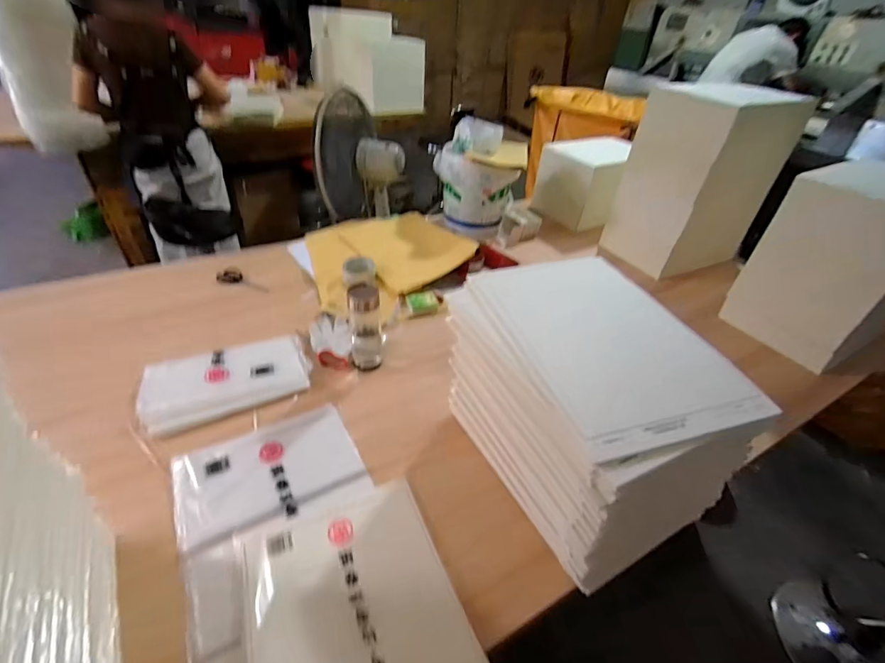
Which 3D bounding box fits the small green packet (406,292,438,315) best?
[{"bbox_3d":[-0.053,-0.079,1.117,0.072,0.023,0.073,-5,40,-13],"label":"small green packet"}]

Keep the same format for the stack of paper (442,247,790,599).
[{"bbox_3d":[0.196,0.105,0.696,0.254,0.324,0.421,-13,42,-22],"label":"stack of paper"}]

